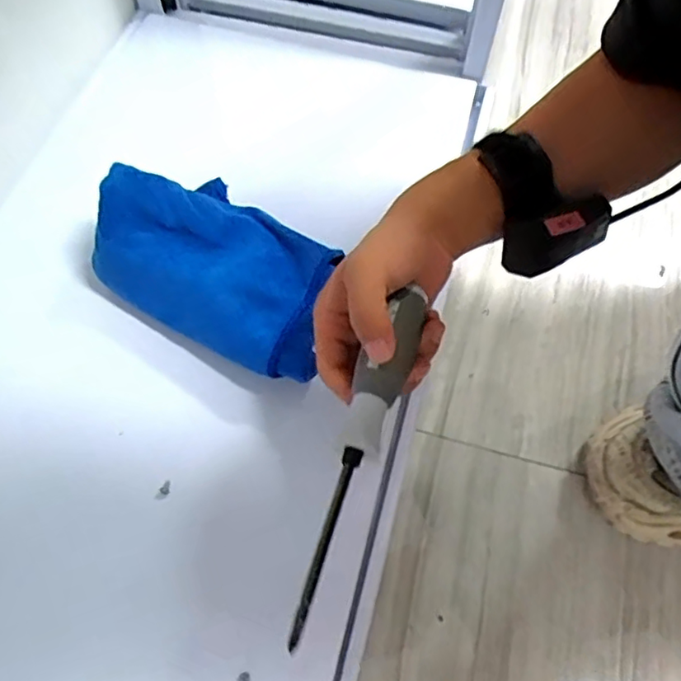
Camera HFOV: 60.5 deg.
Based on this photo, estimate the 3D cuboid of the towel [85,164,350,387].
[{"bbox_3d":[-0.089,-0.061,0.444,0.199,0.055,0.116,30,66,13],"label":"towel"}]

